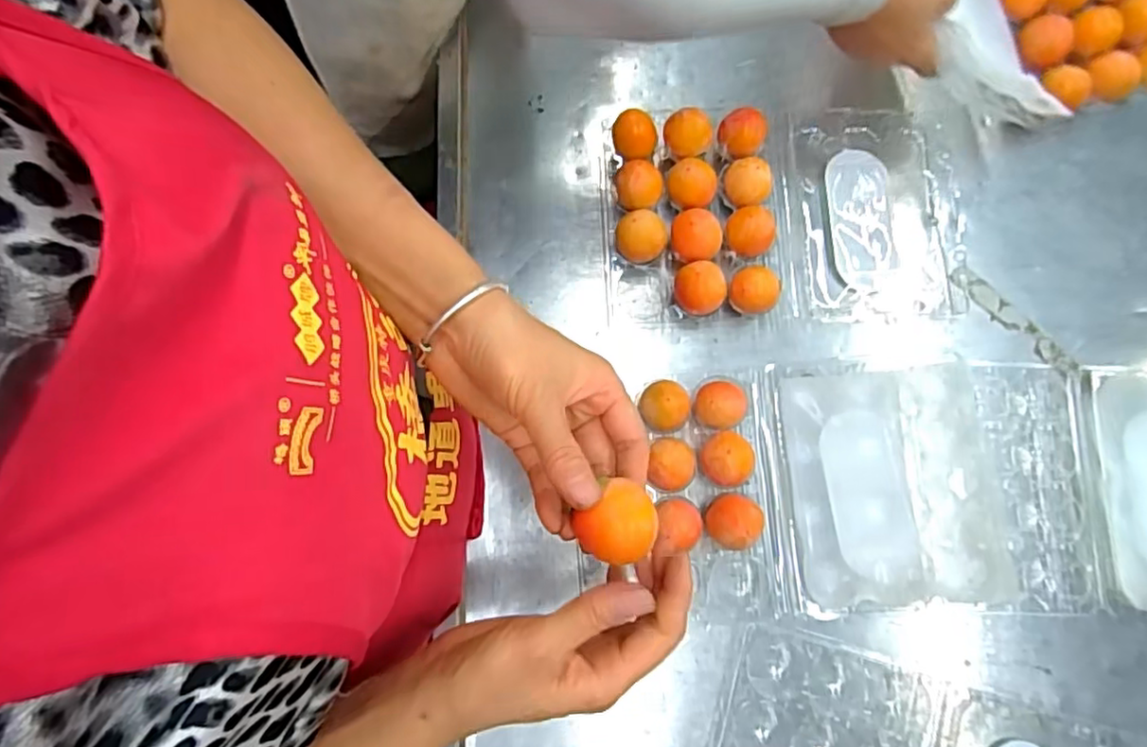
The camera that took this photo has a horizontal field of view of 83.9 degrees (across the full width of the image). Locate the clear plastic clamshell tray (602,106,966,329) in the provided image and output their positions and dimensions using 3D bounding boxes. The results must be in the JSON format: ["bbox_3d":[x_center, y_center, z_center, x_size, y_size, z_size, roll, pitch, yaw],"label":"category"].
[{"bbox_3d":[0.186,-0.139,0.556,0.313,0.051,0.205,-2,79,-2],"label":"clear plastic clamshell tray"}]

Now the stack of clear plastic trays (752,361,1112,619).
[{"bbox_3d":[0.285,0.087,0.518,0.262,0.044,0.204,-1,79,-2],"label":"stack of clear plastic trays"}]

